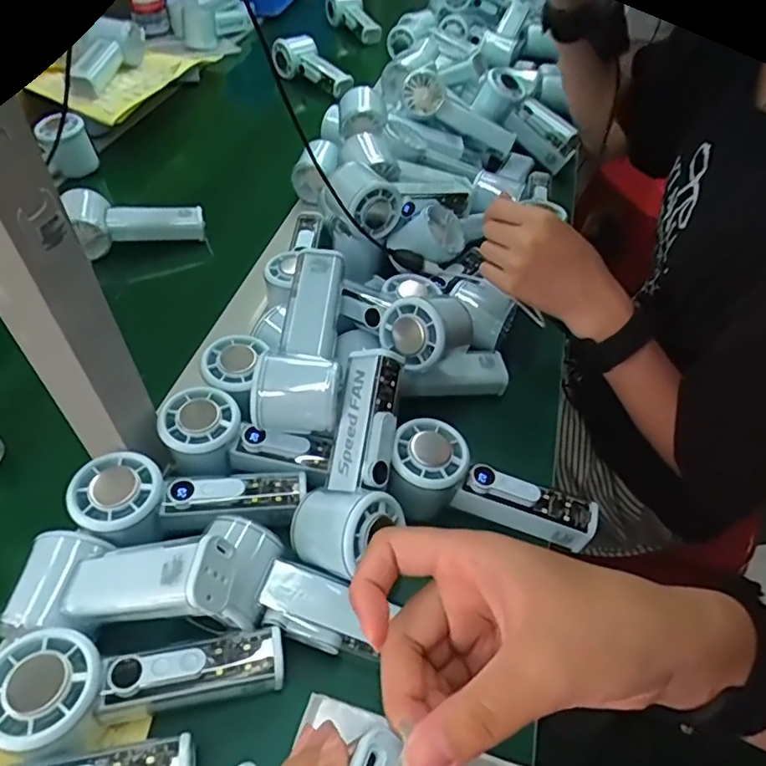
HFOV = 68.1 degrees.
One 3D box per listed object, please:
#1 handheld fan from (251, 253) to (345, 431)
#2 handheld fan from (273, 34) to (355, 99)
[{"bbox_3d":[-0.059,-0.035,0.433,0.057,0.051,0.144,3,50,1],"label":"handheld fan"},{"bbox_3d":[-0.111,-0.509,0.912,0.054,0.052,0.150,-34,58,-26],"label":"handheld fan"}]

